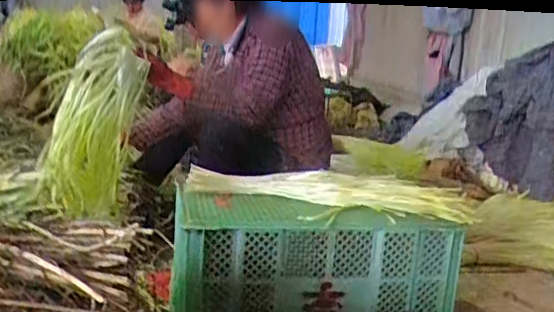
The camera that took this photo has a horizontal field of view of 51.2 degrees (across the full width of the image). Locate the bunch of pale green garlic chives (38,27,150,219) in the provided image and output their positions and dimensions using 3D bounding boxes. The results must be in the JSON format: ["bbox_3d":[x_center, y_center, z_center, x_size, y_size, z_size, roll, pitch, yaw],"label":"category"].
[{"bbox_3d":[-0.515,-0.046,1.583,0.182,0.632,0.166,-6,50,-36],"label":"bunch of pale green garlic chives"}]

